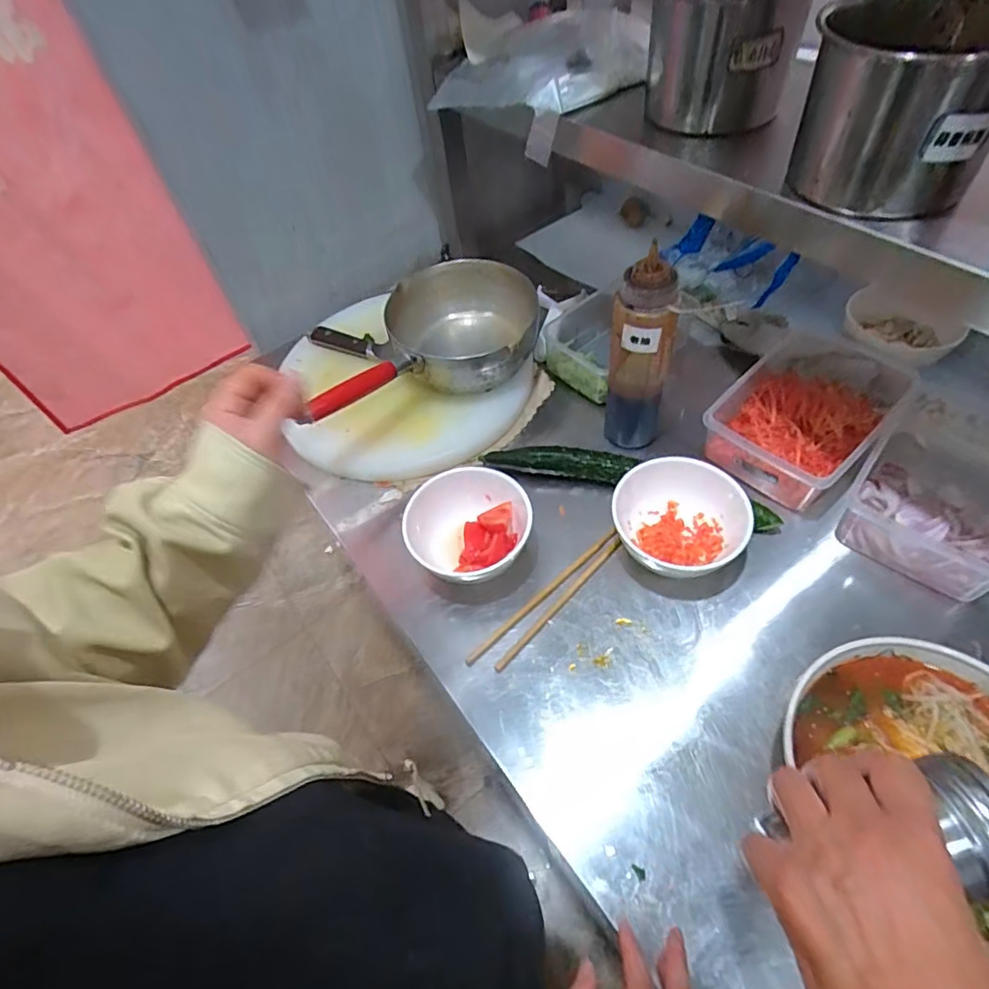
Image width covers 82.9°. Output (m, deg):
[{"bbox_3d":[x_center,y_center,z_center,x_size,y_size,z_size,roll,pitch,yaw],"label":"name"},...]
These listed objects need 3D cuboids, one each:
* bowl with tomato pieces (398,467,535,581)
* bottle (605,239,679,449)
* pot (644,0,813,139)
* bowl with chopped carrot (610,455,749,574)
[{"bbox_3d":[-0.025,0.040,0.617,0.137,0.065,0.127,-3,52,4],"label":"bowl with tomato pieces"},{"bbox_3d":[0.168,-0.148,0.640,0.078,0.249,0.060,8,54,12],"label":"bottle"},{"bbox_3d":[0.225,-0.447,0.562,0.133,0.117,0.143,9,54,13],"label":"pot"},{"bbox_3d":[0.197,0.035,0.607,0.131,0.081,0.128,-3,52,4],"label":"bowl with chopped carrot"}]

